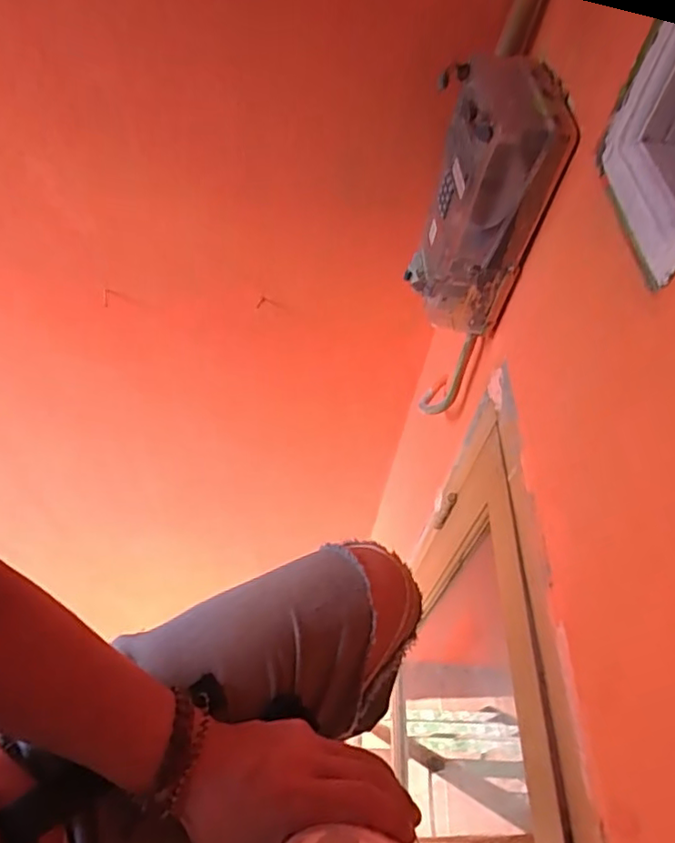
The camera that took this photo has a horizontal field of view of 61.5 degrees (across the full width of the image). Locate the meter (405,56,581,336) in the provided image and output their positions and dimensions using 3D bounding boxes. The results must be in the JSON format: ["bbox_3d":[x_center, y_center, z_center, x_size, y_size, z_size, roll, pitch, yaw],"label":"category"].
[{"bbox_3d":[0.131,-0.213,0.544,0.093,0.206,0.151,2,53,-4],"label":"meter"}]

